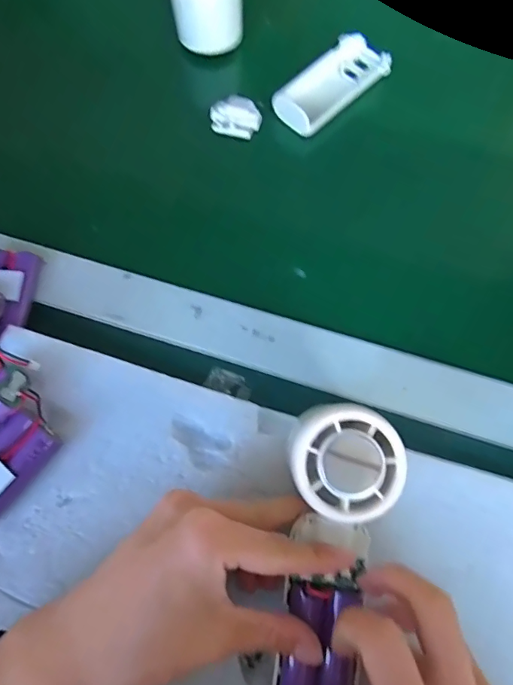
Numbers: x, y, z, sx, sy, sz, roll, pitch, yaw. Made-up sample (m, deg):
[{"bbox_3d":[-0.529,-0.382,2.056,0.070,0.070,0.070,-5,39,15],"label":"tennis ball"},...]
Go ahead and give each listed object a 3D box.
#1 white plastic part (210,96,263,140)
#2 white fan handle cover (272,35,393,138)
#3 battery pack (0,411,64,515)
[{"bbox_3d":[-0.016,-0.185,0.374,0.040,0.011,0.037,13,72,4],"label":"white plastic part"},{"bbox_3d":[0.062,-0.216,0.381,0.049,0.015,0.107,43,76,13],"label":"white fan handle cover"},{"bbox_3d":[-0.148,0.074,0.265,0.033,0.024,0.066,35,75,11],"label":"battery pack"}]

